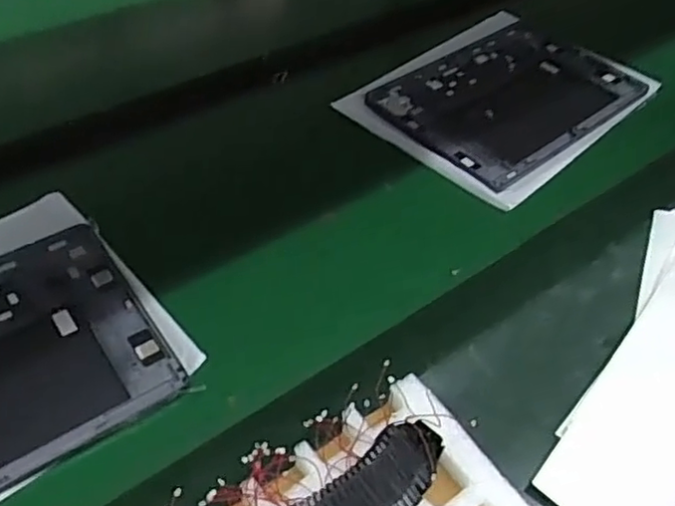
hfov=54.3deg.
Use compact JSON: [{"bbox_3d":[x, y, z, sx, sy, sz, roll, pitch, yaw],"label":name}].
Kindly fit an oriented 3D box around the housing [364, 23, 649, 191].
[{"bbox_3d":[0.176,-0.158,0.656,0.252,0.010,0.169,-31,58,-27],"label":"housing"}]

